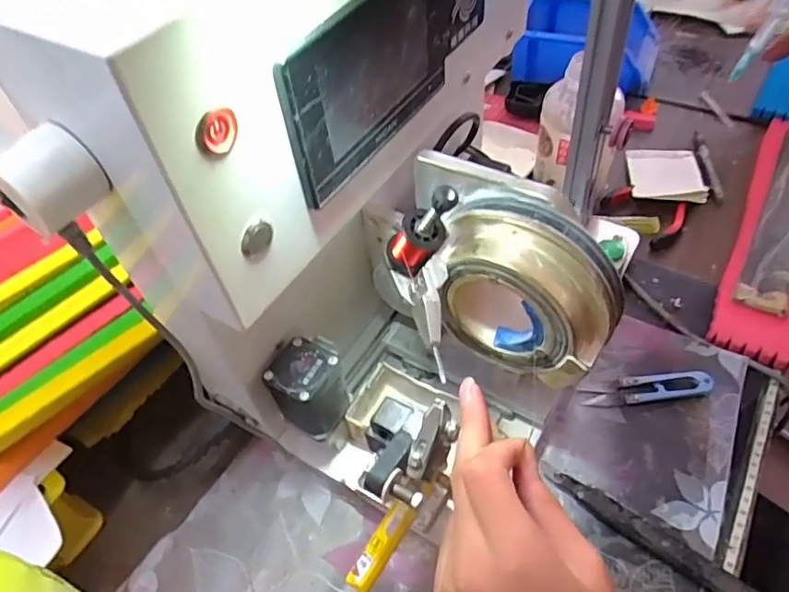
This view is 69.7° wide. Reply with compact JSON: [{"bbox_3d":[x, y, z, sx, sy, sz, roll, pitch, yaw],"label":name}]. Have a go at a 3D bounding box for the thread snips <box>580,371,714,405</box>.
[{"bbox_3d":[0.207,0.074,0.466,0.101,0.008,0.024,-7,50,0],"label":"thread snips"}]

